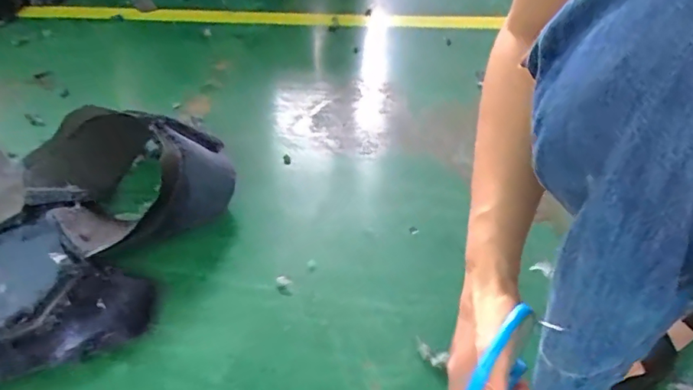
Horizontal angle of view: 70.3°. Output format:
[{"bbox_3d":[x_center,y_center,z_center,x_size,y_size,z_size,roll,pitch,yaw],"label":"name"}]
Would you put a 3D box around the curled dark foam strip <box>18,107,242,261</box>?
[{"bbox_3d":[-0.266,-0.030,0.602,0.205,0.094,0.202,33,55,30],"label":"curled dark foam strip"}]

